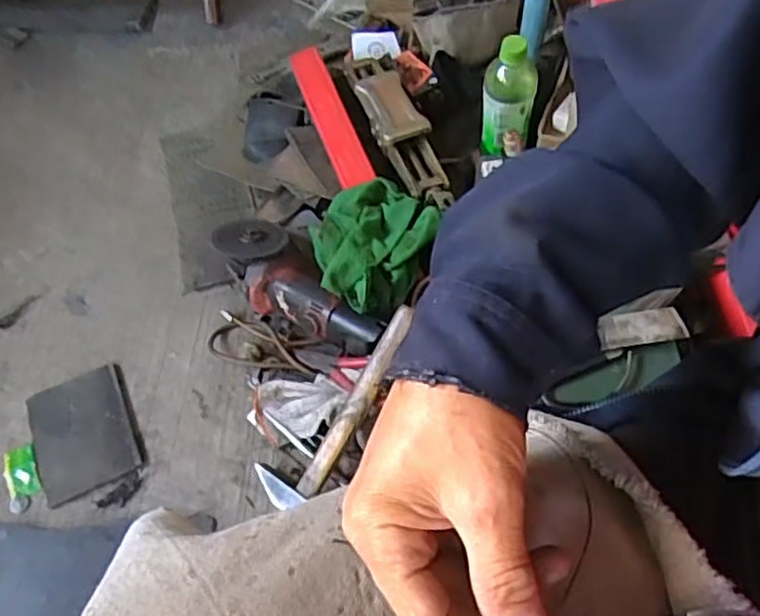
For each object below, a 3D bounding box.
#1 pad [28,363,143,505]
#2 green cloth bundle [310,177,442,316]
[{"bbox_3d":[-0.350,0.143,0.796,0.109,0.016,0.150,-22,59,-13],"label":"pad"},{"bbox_3d":[-0.014,-0.081,0.823,0.142,0.055,0.165,25,60,16],"label":"green cloth bundle"}]

